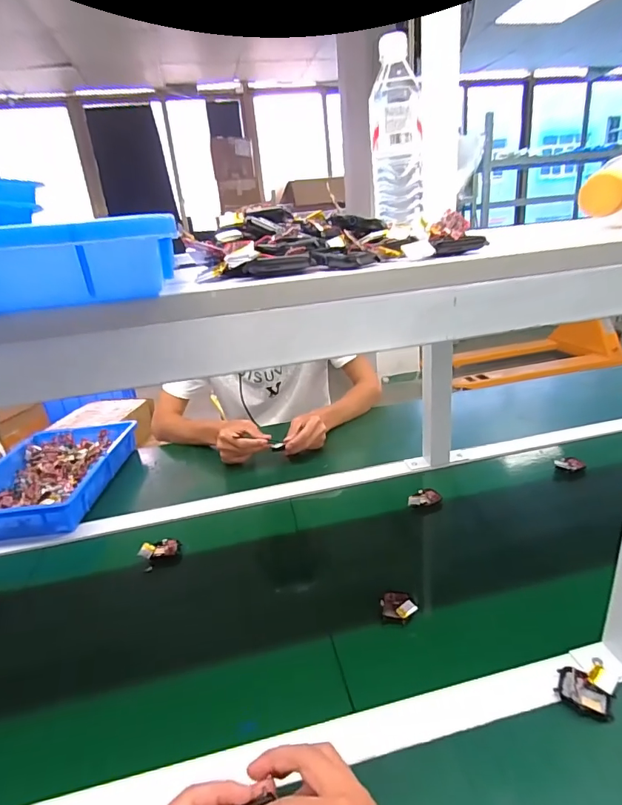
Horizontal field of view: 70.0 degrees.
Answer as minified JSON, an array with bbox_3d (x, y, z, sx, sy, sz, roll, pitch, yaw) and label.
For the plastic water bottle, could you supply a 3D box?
[{"bbox_3d":[0.103,-0.322,0.535,0.063,0.193,0.073,-3,22,9],"label":"plastic water bottle"}]

